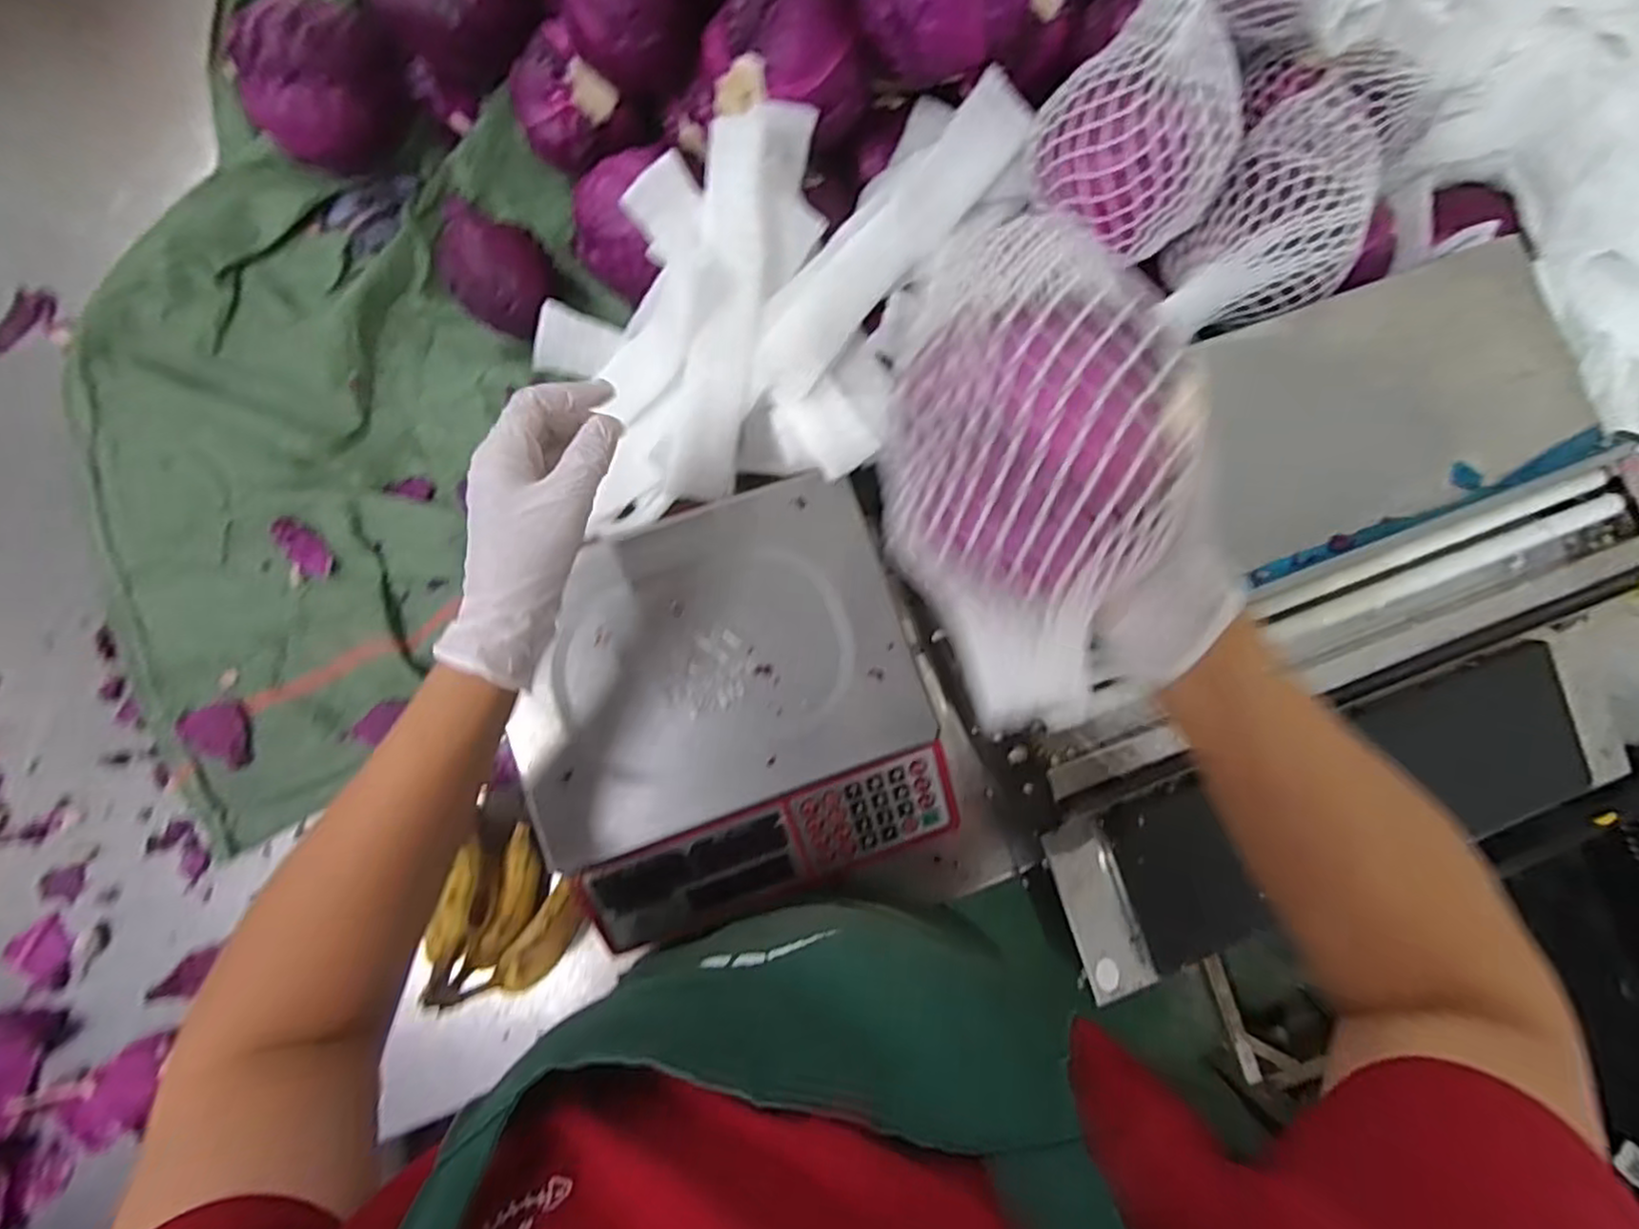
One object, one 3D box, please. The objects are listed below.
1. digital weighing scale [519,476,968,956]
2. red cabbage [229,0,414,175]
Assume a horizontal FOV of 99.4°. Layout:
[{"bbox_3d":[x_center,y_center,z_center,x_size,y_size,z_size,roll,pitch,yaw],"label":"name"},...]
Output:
[{"bbox_3d":[-0.068,0.078,0.543,0.312,0.097,0.302,-18,85,-5],"label":"digital weighing scale"},{"bbox_3d":[-0.436,-0.458,0.611,0.107,0.119,0.109,15,83,-2],"label":"red cabbage"}]

